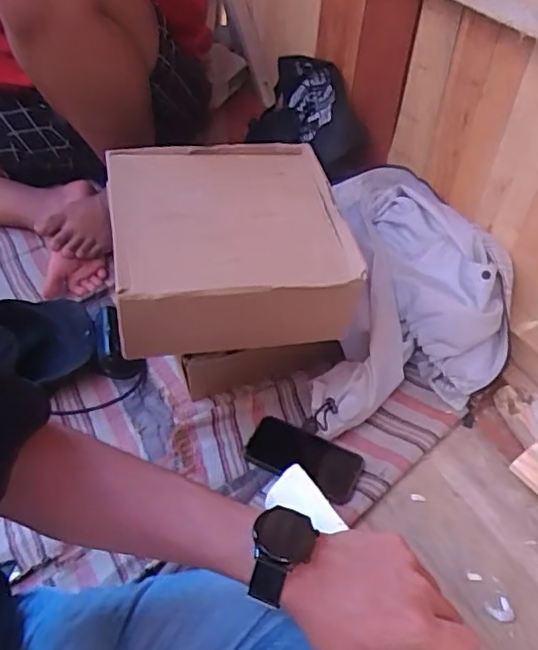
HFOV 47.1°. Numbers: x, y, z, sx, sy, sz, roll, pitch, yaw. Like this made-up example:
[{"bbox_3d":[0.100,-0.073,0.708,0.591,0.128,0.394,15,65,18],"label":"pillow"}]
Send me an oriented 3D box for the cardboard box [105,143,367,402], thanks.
[{"bbox_3d":[-0.047,-0.104,0.737,0.255,0.132,0.271,-7,47,-7],"label":"cardboard box"}]

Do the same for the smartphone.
[{"bbox_3d":[0.048,0.174,0.812,0.151,0.014,0.076,22,51,19],"label":"smartphone"}]

